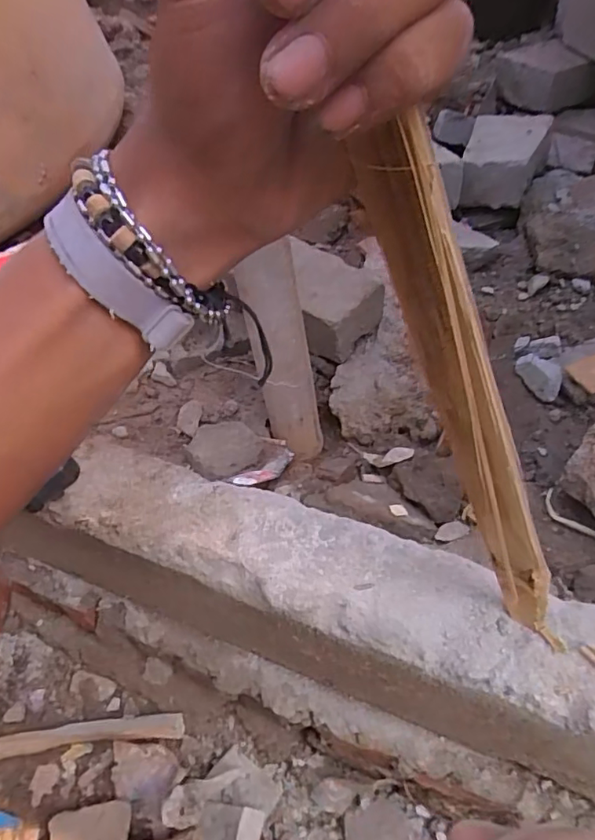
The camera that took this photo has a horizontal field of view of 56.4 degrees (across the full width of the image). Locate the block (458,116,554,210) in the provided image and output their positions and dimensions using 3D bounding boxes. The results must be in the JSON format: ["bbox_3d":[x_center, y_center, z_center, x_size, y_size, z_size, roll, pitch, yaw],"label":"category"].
[{"bbox_3d":[0.336,-0.425,0.898,0.120,0.069,0.212,13,51,17],"label":"block"}]

